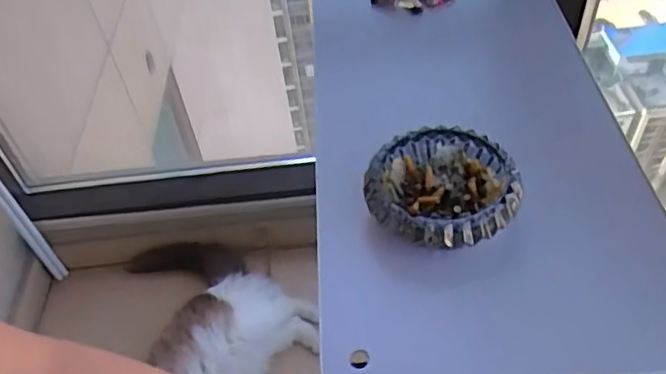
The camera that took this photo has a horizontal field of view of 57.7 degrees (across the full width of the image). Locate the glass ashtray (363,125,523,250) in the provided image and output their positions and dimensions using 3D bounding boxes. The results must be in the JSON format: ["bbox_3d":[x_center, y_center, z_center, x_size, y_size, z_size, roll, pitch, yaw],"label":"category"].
[{"bbox_3d":[0.129,0.001,0.697,0.172,0.048,0.165,-4,48,4],"label":"glass ashtray"}]

